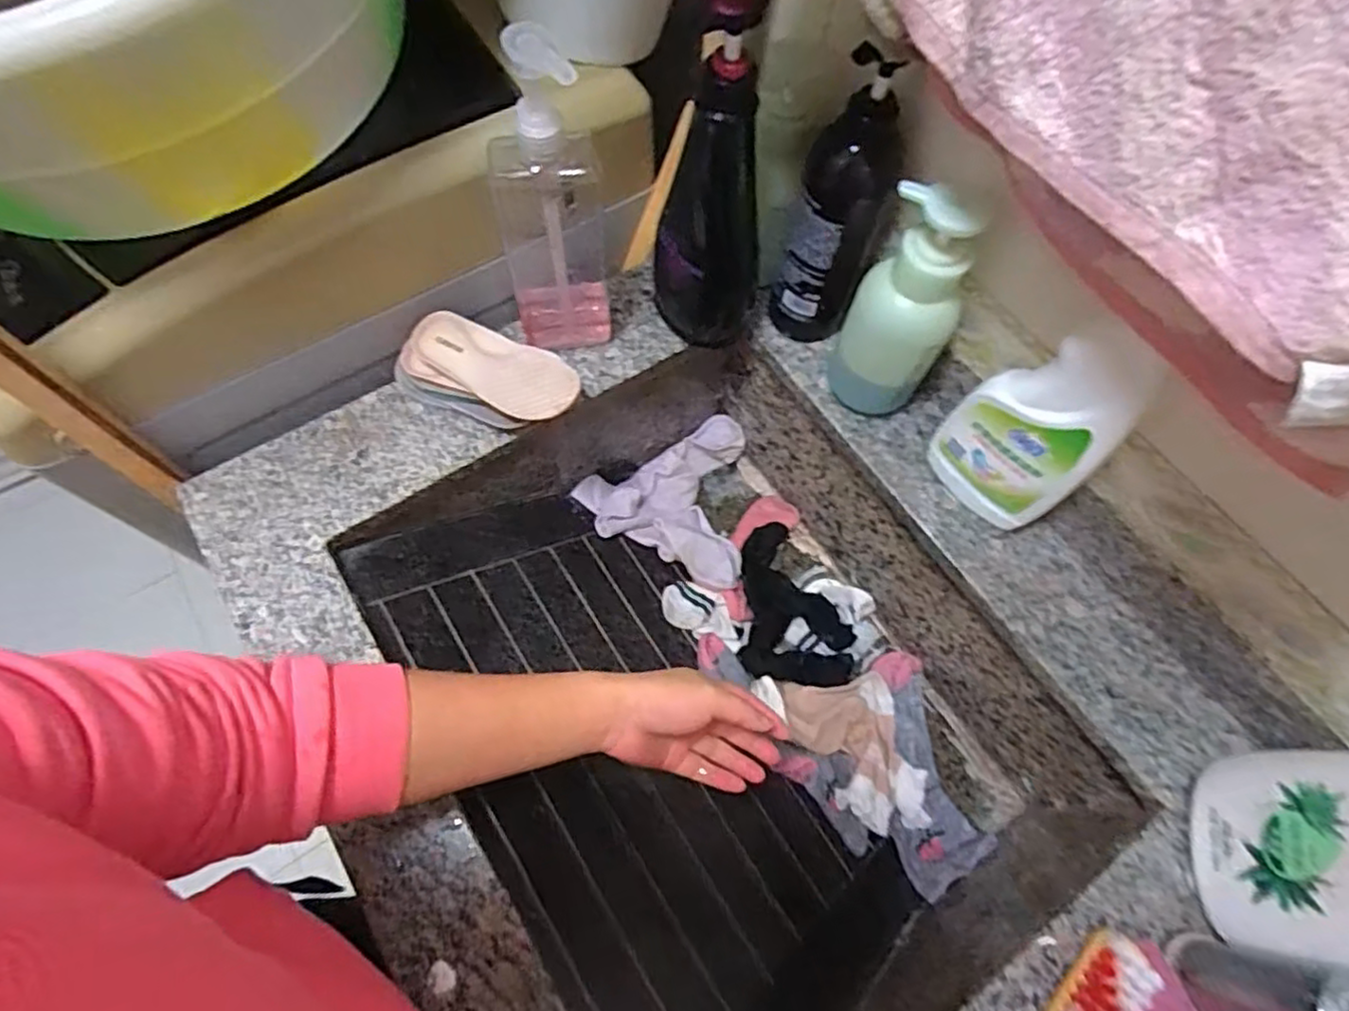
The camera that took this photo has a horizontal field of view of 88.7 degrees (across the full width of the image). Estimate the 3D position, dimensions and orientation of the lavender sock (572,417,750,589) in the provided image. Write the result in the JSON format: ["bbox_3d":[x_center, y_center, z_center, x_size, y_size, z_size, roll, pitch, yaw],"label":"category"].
[{"bbox_3d":[0.022,0.007,0.735,0.197,0.054,0.167,-31,70,-16],"label":"lavender sock"}]

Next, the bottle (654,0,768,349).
[{"bbox_3d":[0.030,-0.223,0.509,0.055,0.261,0.072,-27,69,-15],"label":"bottle"}]

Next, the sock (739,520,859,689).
[{"bbox_3d":[0.125,0.096,0.707,0.110,0.039,0.171,5,65,0],"label":"sock"}]

